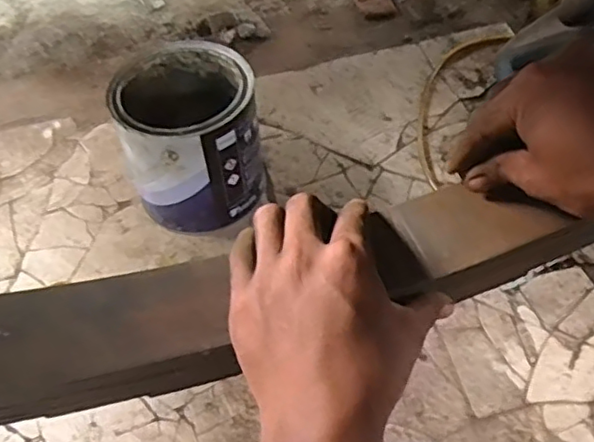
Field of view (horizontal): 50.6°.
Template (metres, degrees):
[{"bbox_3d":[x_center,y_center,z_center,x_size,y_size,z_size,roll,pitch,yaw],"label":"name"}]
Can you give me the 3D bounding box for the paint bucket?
[{"bbox_3d":[-0.115,-0.090,0.700,0.143,0.155,0.154,0,53,0],"label":"paint bucket"}]

